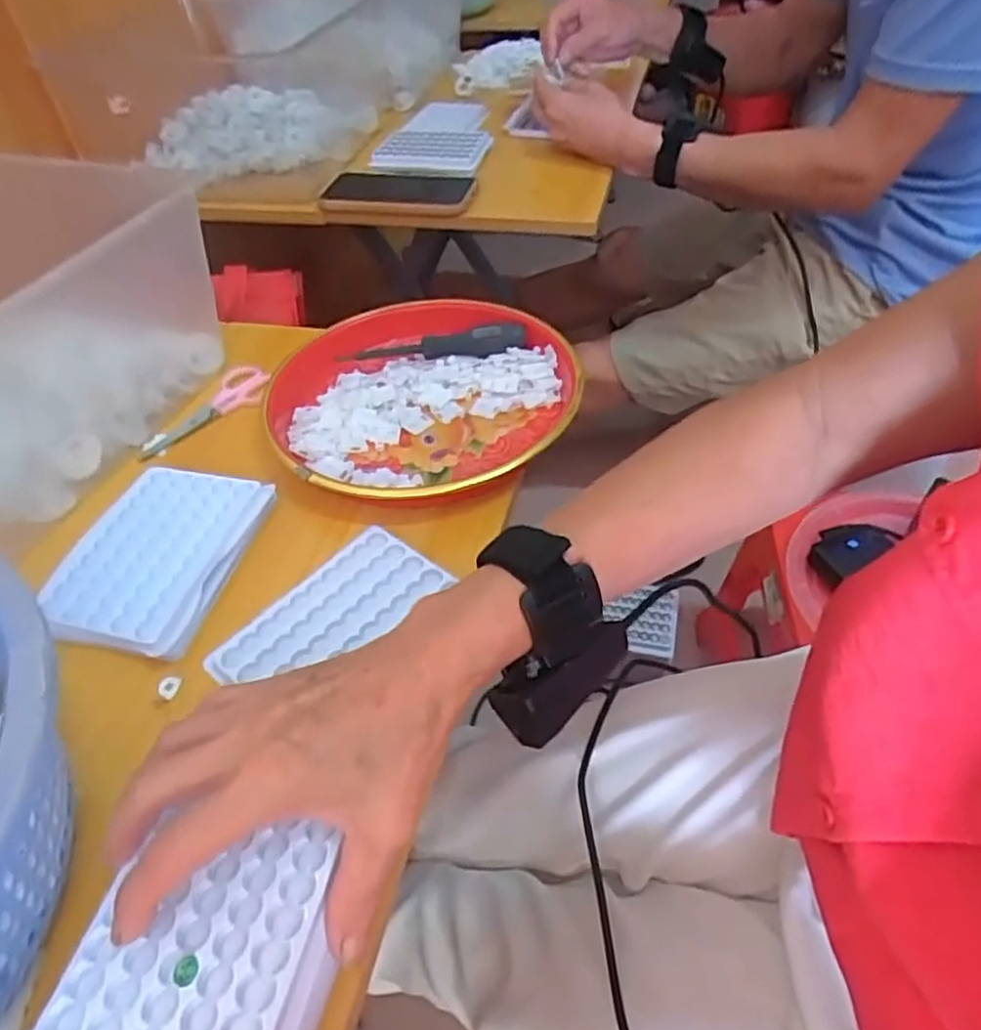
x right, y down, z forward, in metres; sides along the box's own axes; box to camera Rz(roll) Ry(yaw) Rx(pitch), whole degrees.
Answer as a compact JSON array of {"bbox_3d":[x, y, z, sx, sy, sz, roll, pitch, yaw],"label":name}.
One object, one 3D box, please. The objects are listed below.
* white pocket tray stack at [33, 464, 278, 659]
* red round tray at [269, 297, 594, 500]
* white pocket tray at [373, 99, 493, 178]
[{"bbox_3d":[-0.195,0.025,0.418,0.093,0.020,0.123,7,48,11],"label":"white pocket tray stack"},{"bbox_3d":[-0.047,-0.083,0.500,0.206,0.031,0.209,-2,47,2],"label":"red round tray"},{"bbox_3d":[-0.060,-0.460,0.851,0.124,0.013,0.204,5,48,9],"label":"white pocket tray"}]

